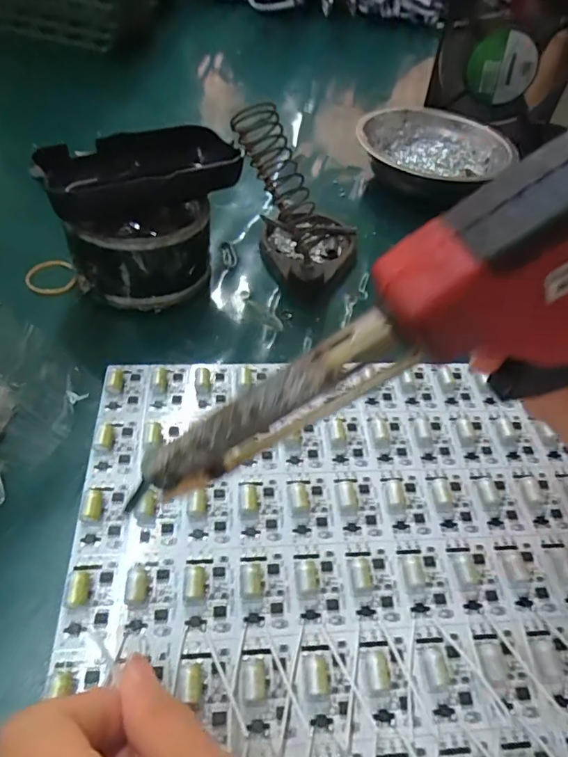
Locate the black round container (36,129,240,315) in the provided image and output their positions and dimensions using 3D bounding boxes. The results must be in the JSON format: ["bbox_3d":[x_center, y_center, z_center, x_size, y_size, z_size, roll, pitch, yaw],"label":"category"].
[{"bbox_3d":[-0.082,-0.097,0.306,0.087,0.074,0.106,19,50,10],"label":"black round container"}]

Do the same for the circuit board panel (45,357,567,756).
[{"bbox_3d":[0.057,0.084,0.210,0.280,0.010,0.236,1,50,-5],"label":"circuit board panel"}]

